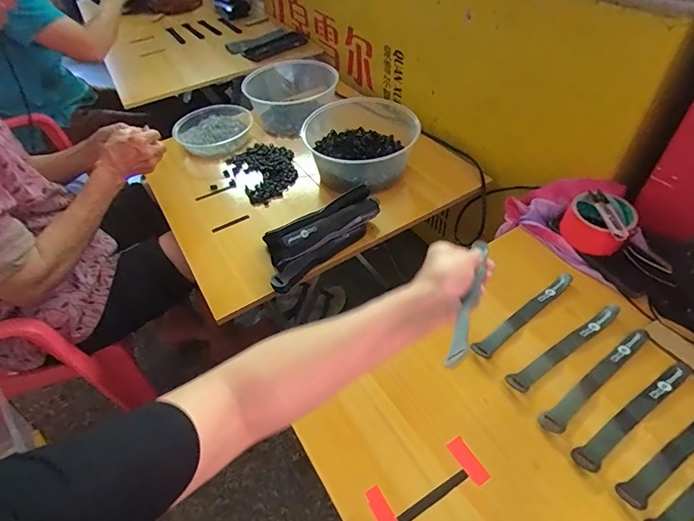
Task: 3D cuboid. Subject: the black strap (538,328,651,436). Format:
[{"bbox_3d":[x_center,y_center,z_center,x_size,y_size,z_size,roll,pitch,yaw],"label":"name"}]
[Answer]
[{"bbox_3d":[0.300,0.139,0.477,0.194,0.004,0.023,-29,51,-20],"label":"black strap"}]

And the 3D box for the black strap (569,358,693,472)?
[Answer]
[{"bbox_3d":[0.324,0.169,0.448,0.192,0.006,0.024,-27,50,-18],"label":"black strap"}]

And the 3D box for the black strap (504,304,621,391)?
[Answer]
[{"bbox_3d":[0.279,0.107,0.507,0.196,0.005,0.022,-27,50,-18],"label":"black strap"}]

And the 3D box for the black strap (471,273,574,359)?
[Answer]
[{"bbox_3d":[0.241,0.072,0.542,0.190,0.007,0.023,-31,51,-21],"label":"black strap"}]

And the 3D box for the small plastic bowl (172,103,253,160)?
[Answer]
[{"bbox_3d":[-0.323,-0.318,0.994,0.182,0.046,0.191,-3,47,3],"label":"small plastic bowl"}]

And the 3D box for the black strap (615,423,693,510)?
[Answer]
[{"bbox_3d":[0.355,0.197,0.422,0.188,0.006,0.023,-25,49,-16],"label":"black strap"}]

